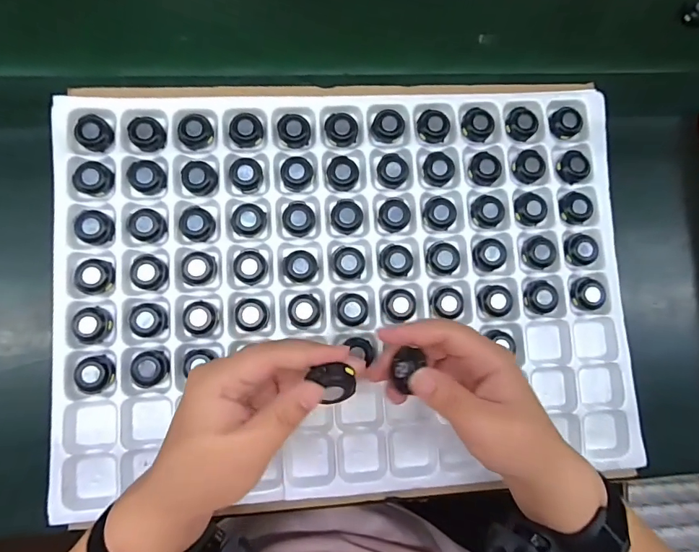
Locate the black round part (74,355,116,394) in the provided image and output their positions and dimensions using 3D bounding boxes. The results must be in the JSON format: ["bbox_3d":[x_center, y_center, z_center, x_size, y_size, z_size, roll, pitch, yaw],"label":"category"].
[{"bbox_3d":[-0.210,0.081,0.351,0.030,0.007,0.029,0,85,-5],"label":"black round part"}]

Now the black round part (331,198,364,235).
[{"bbox_3d":[-0.002,-0.055,0.387,0.029,0.014,0.029,0,85,-5],"label":"black round part"}]

